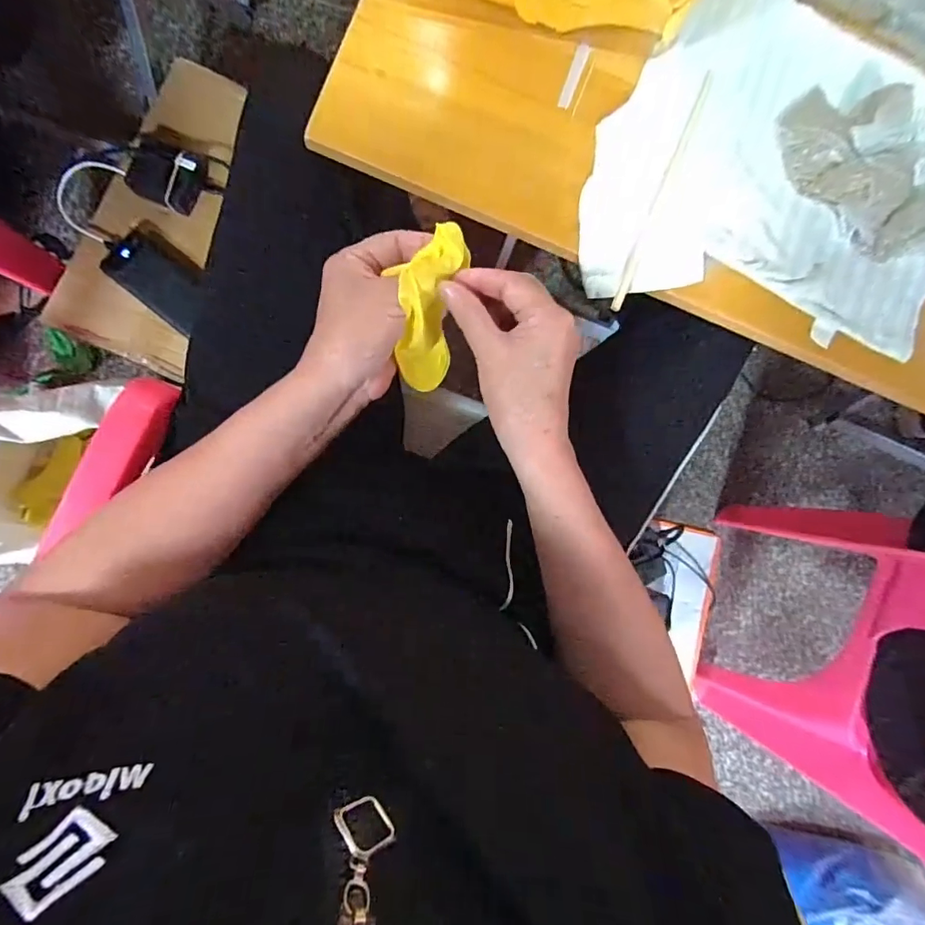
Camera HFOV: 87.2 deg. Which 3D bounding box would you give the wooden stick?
[{"bbox_3d":[0.169,-0.230,0.409,0.011,0.005,0.226,24,85,-5],"label":"wooden stick"}]

